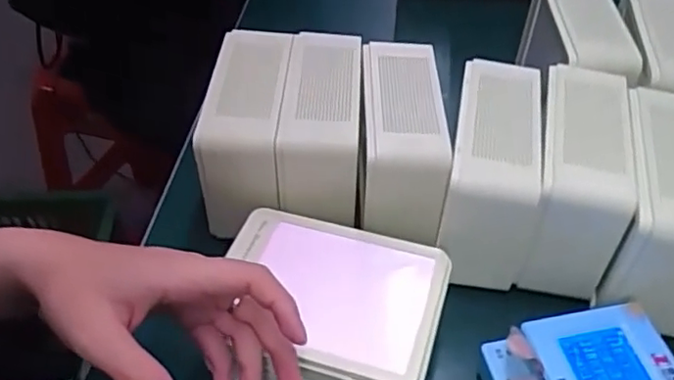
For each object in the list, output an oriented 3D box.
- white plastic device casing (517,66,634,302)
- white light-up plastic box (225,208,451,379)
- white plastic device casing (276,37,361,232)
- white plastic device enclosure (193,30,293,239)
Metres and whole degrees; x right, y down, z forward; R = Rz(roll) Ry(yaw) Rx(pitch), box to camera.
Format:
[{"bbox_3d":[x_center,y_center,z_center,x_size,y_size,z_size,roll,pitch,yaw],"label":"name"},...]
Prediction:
[{"bbox_3d":[0.166,-0.009,0.439,0.052,0.091,0.135,11,47,10],"label":"white plastic device casing"},{"bbox_3d":[-0.006,0.079,0.400,0.135,0.057,0.100,13,47,14],"label":"white light-up plastic box"},{"bbox_3d":[-0.012,-0.047,0.458,0.056,0.066,0.140,2,46,1],"label":"white plastic device casing"},{"bbox_3d":[-0.066,-0.045,0.469,0.060,0.082,0.147,2,46,1],"label":"white plastic device enclosure"}]

